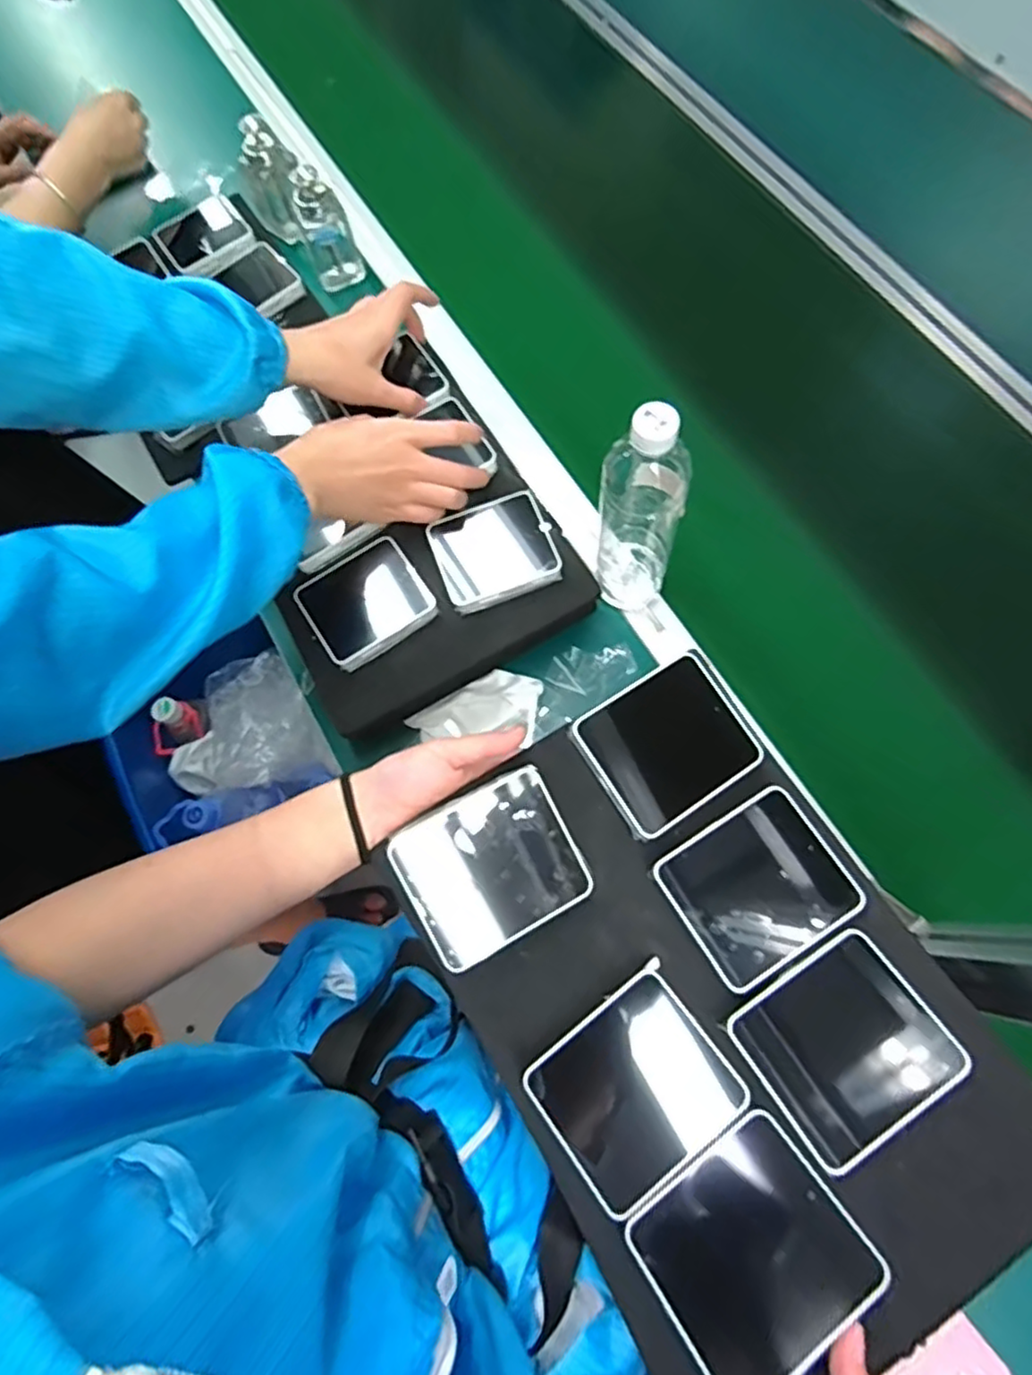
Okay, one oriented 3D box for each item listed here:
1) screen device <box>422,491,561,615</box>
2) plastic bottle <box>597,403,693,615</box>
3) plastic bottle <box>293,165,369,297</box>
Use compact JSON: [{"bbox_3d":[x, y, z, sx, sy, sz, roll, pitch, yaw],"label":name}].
[{"bbox_3d":[-0.019,-0.118,0.589,0.100,0.014,0.089,-20,71,-5],"label":"screen device"},{"bbox_3d":[0.101,-0.139,0.552,0.062,0.238,0.065,16,72,7],"label":"plastic bottle"},{"bbox_3d":[-0.216,-0.517,0.762,0.060,0.119,0.068,-17,71,-4],"label":"plastic bottle"}]

